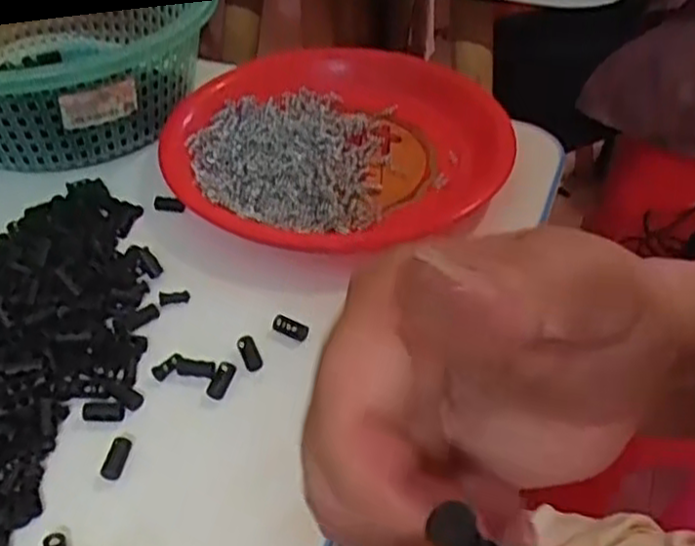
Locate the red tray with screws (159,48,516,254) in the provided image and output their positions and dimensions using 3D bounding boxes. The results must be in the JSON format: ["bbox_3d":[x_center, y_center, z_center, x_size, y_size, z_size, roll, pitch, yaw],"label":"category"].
[{"bbox_3d":[-0.009,-0.092,0.500,0.222,0.027,0.222,6,44,6],"label":"red tray with screws"}]

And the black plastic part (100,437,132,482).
[{"bbox_3d":[-0.105,0.084,0.342,0.008,0.006,0.021,8,44,9],"label":"black plastic part"}]

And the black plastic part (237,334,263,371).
[{"bbox_3d":[-0.051,0.040,0.387,0.010,0.006,0.022,-14,45,-14],"label":"black plastic part"}]

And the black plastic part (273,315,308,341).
[{"bbox_3d":[-0.030,0.028,0.392,0.020,0.004,0.008,22,48,21],"label":"black plastic part"}]

